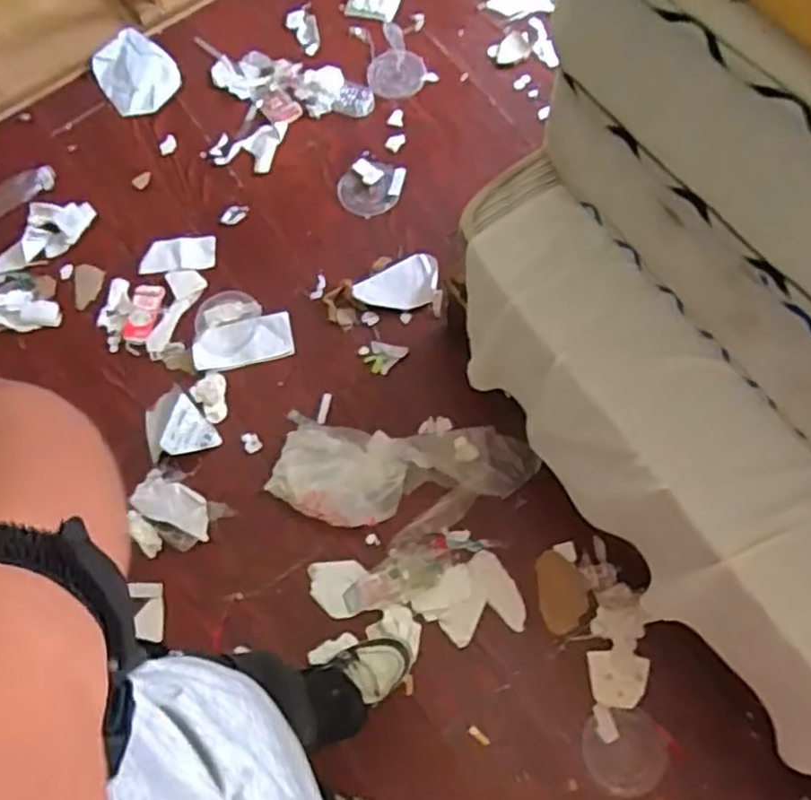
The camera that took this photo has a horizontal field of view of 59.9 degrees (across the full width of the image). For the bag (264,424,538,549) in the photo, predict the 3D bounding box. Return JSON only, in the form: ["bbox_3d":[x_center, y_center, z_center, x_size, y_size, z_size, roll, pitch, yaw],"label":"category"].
[{"bbox_3d":[-0.001,0.153,1.350,0.495,0.095,0.223,-1,71,2],"label":"bag"}]

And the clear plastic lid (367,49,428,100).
[{"bbox_3d":[-0.021,-0.800,1.721,0.143,0.022,0.142,-1,71,2],"label":"clear plastic lid"}]

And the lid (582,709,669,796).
[{"bbox_3d":[0.377,0.604,1.204,0.139,0.006,0.125,-5,71,1],"label":"lid"}]

